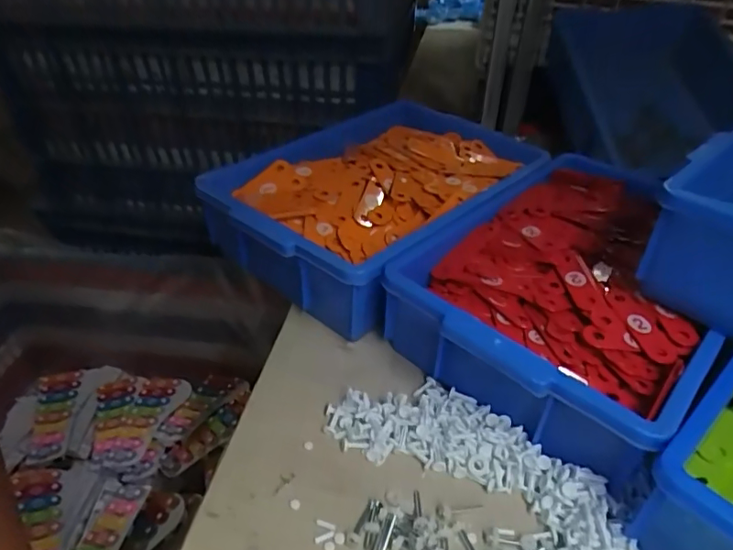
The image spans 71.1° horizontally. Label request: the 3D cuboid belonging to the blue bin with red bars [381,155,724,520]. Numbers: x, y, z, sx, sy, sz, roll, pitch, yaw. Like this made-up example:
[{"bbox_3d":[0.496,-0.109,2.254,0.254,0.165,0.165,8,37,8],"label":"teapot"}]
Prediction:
[{"bbox_3d":[0.207,0.009,0.496,0.246,0.089,0.349,31,48,33],"label":"blue bin with red bars"}]

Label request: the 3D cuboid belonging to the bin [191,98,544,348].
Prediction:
[{"bbox_3d":[0.015,-0.097,0.618,0.247,0.090,0.364,29,47,32],"label":"bin"}]

